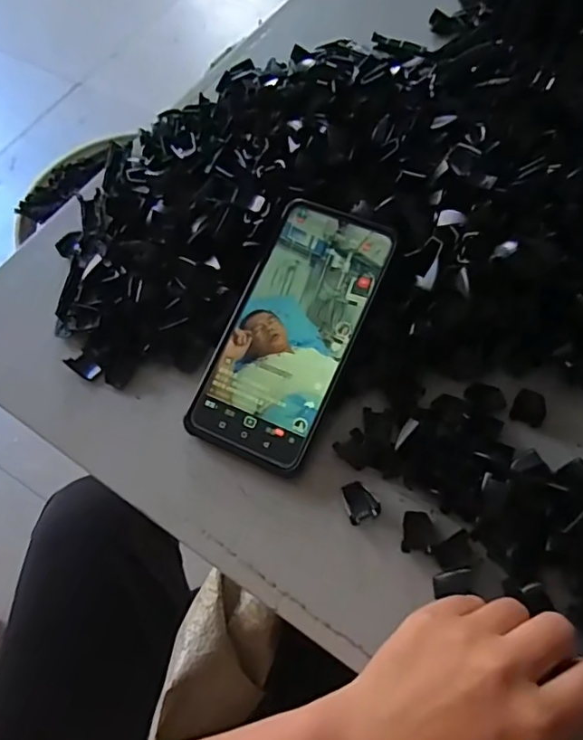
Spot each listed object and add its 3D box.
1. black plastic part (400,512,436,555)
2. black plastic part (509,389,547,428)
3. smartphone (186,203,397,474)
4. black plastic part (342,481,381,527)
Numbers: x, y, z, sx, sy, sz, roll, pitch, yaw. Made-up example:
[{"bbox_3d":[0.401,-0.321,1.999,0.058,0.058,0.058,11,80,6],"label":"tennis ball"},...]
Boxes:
[{"bbox_3d":[0.071,0.091,0.317,0.018,0.008,0.023,0,64,3],"label":"black plastic part"},{"bbox_3d":[0.147,0.023,0.346,0.019,0.005,0.022,22,67,14],"label":"black plastic part"},{"bbox_3d":[0.001,-0.025,0.352,0.078,0.007,0.167,21,80,13],"label":"smartphone"},{"bbox_3d":[0.039,0.076,0.327,0.019,0.008,0.023,-23,65,-8],"label":"black plastic part"}]

